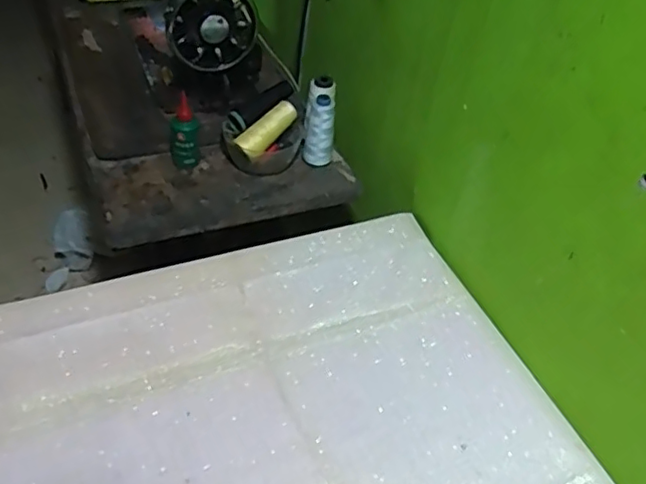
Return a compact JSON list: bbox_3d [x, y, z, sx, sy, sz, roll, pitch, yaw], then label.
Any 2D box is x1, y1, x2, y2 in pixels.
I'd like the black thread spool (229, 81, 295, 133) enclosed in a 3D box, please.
[{"bbox_3d":[-0.093,-0.211,0.948,0.114,0.026,0.038,-38,57,-13],"label":"black thread spool"}]

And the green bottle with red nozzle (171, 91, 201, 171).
[{"bbox_3d":[-0.205,-0.158,0.915,0.027,0.120,0.035,28,47,20],"label":"green bottle with red nozzle"}]

